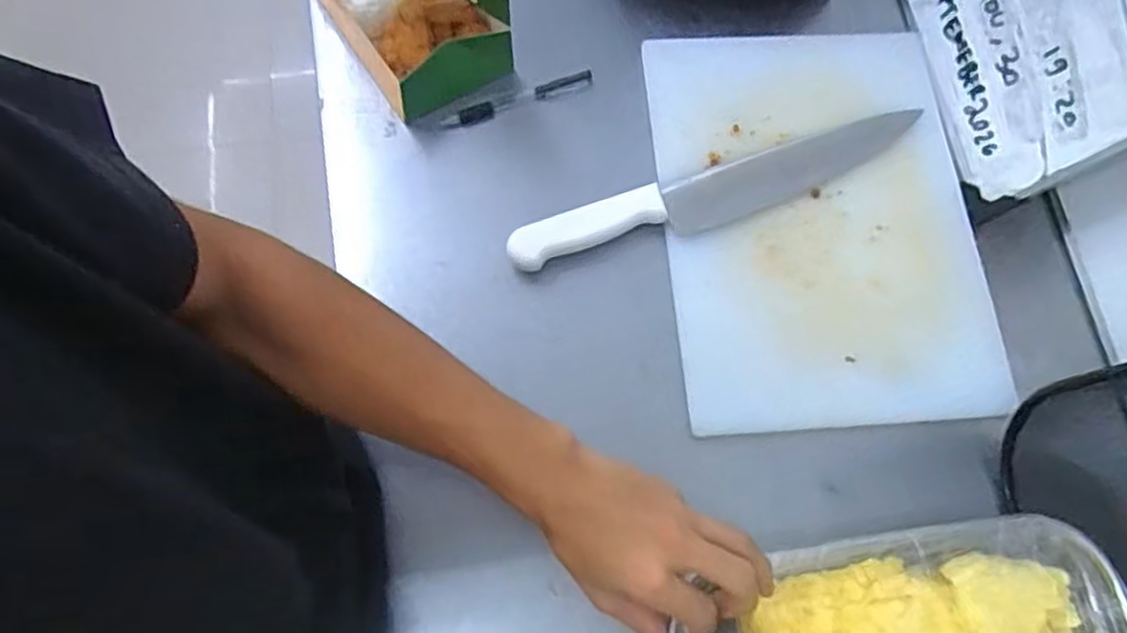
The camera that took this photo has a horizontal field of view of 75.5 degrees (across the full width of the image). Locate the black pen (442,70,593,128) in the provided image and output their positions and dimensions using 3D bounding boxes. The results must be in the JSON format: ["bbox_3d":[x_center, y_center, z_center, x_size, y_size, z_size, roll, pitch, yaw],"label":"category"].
[{"bbox_3d":[-0.039,-0.187,0.629,0.133,0.014,0.017,-20,74,-9],"label":"black pen"}]

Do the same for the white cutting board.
[{"bbox_3d":[0.206,-0.082,0.592,0.250,0.017,0.341,-5,75,-3],"label":"white cutting board"}]

